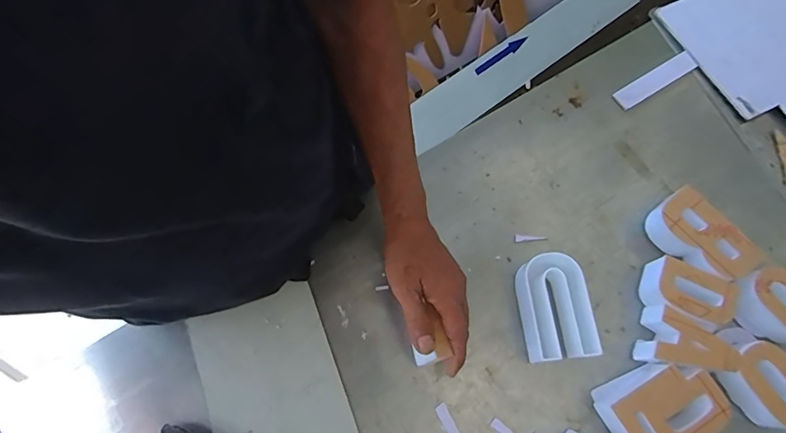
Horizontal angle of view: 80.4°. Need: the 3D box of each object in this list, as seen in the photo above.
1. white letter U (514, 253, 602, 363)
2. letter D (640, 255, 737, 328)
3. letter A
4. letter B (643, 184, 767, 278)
[{"bbox_3d":[0.175,0.099,0.509,0.066,0.041,0.108,-5,71,-3],"label":"white letter U"},{"bbox_3d":[0.323,0.086,0.515,0.083,0.048,0.060,22,72,7],"label":"letter D"},{"bbox_3d":[0.313,0.134,0.498,0.085,0.047,0.061,16,71,4],"label":"letter A"},{"bbox_3d":[0.346,0.026,0.532,0.061,0.055,0.107,-32,74,-11],"label":"letter B"}]

